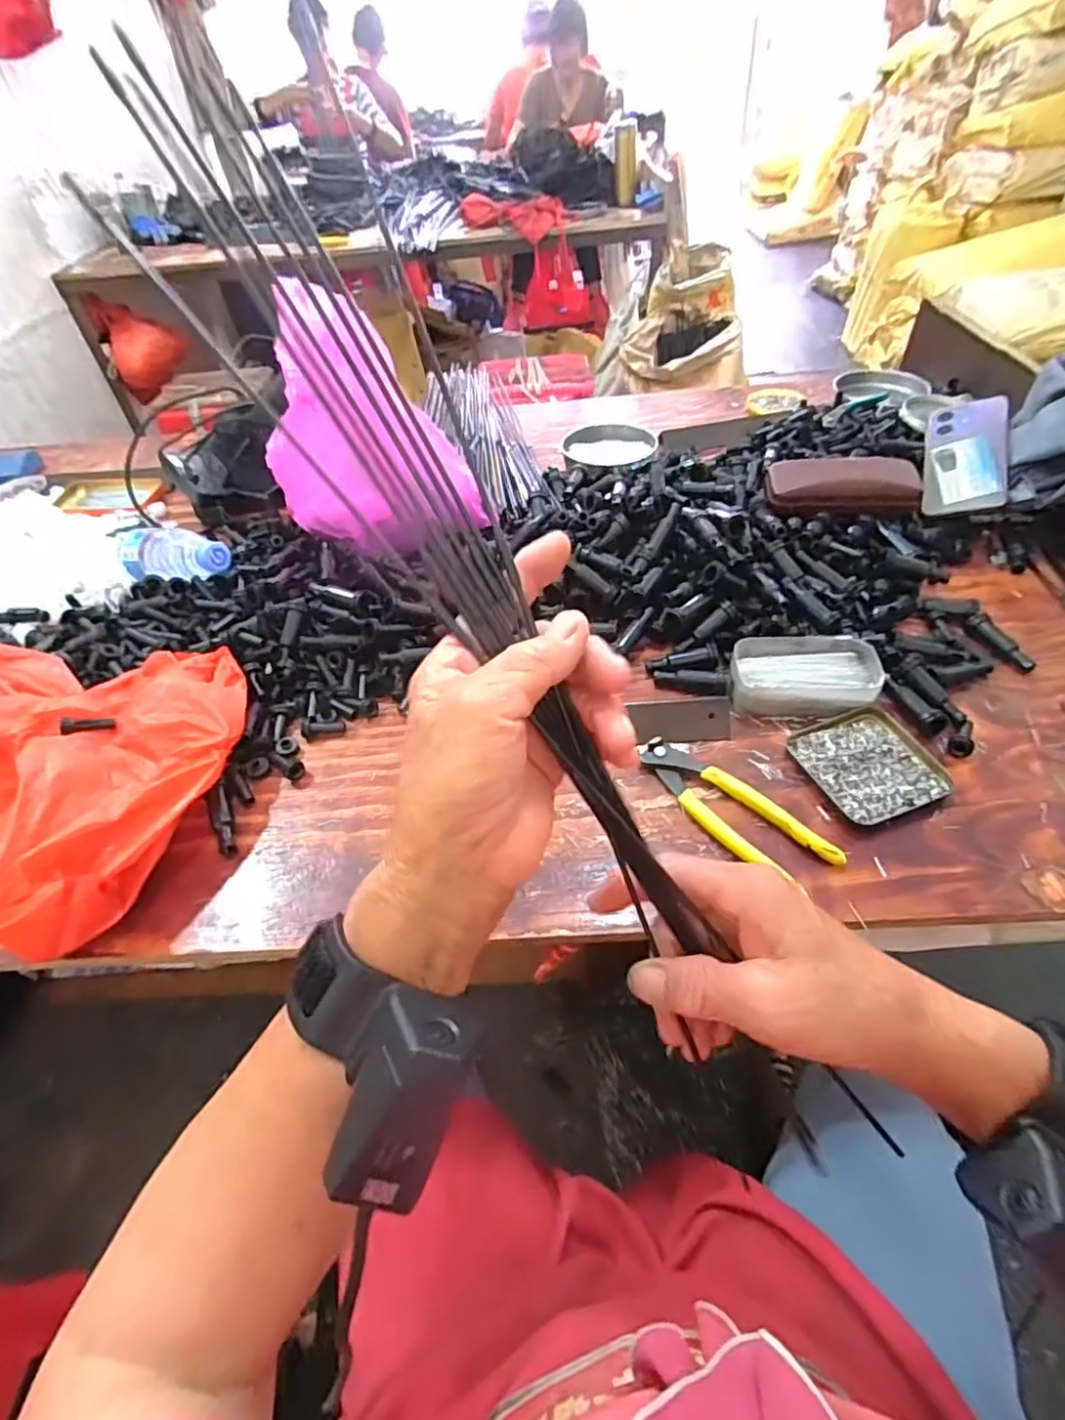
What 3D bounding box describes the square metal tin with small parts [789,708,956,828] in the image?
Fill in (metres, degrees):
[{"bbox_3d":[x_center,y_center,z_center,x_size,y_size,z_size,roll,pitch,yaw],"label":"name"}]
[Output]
[{"bbox_3d":[0.271,0.042,0.512,0.098,0.008,0.098,-19,52,-10],"label":"square metal tin with small parts"}]

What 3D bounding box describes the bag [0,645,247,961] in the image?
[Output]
[{"bbox_3d":[-0.348,0.019,0.525,0.214,0.084,0.299,-34,55,-21],"label":"bag"}]

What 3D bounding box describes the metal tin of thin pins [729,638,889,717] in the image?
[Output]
[{"bbox_3d":[0.240,-0.036,0.564,0.122,0.032,0.076,-1,48,5],"label":"metal tin of thin pins"}]

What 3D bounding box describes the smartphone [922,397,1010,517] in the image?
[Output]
[{"bbox_3d":[0.483,-0.285,0.704,0.077,0.014,0.155,-2,66,42],"label":"smartphone"}]

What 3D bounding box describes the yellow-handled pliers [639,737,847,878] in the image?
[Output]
[{"bbox_3d":[0.151,0.073,0.490,0.051,0.014,0.166,-35,57,-22],"label":"yellow-handled pliers"}]

